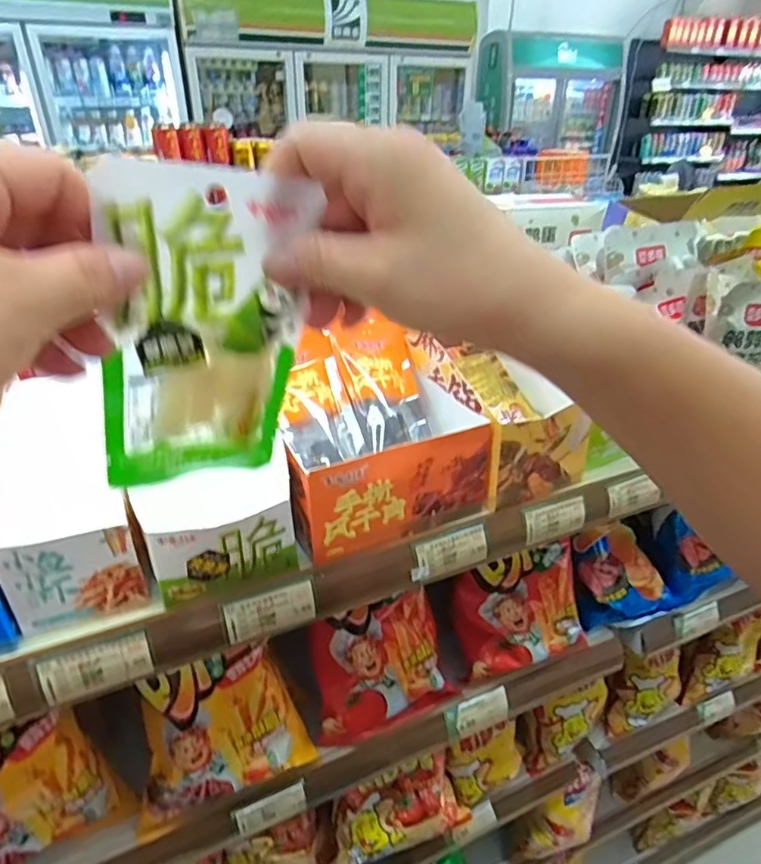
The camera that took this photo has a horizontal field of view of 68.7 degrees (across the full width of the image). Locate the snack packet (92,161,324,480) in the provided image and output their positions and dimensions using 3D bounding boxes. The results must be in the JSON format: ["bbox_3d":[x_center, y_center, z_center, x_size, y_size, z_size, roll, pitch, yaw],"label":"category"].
[{"bbox_3d":[-0.078,-0.036,0.248,0.080,0.155,0.009,-6,45,-29],"label":"snack packet"}]

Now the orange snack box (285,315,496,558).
[{"bbox_3d":[-0.008,-0.002,0.437,0.151,0.100,0.148,-10,32,-20],"label":"orange snack box"}]

